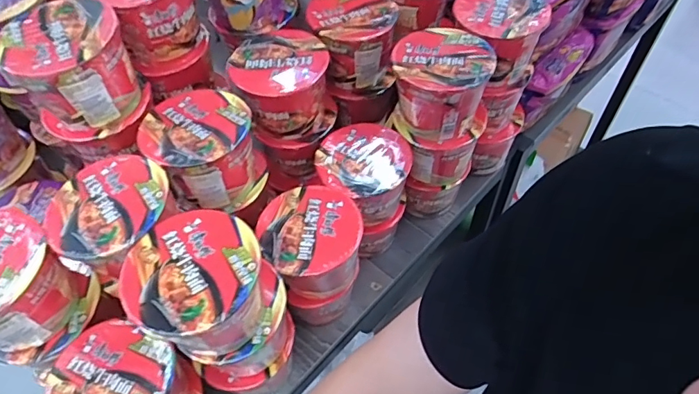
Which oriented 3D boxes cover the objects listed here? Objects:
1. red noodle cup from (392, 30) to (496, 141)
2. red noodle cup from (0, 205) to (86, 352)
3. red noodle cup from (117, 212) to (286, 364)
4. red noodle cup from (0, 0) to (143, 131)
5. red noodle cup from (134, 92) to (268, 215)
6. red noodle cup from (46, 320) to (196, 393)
[{"bbox_3d":[0.123,-0.152,0.663,0.124,0.102,0.116,-1,51,1],"label":"red noodle cup"},{"bbox_3d":[-0.370,0.098,0.518,0.118,0.115,0.125,-1,51,1],"label":"red noodle cup"},{"bbox_3d":[-0.151,0.102,0.514,0.126,0.113,0.126,-1,51,1],"label":"red noodle cup"},{"bbox_3d":[-0.325,-0.150,0.575,0.122,0.103,0.120,-23,54,-15],"label":"red noodle cup"},{"bbox_3d":[-0.181,-0.054,0.625,0.129,0.109,0.122,-1,51,1],"label":"red noodle cup"},{"bbox_3d":[-0.255,0.228,0.551,0.124,0.107,0.113,-1,51,1],"label":"red noodle cup"}]

